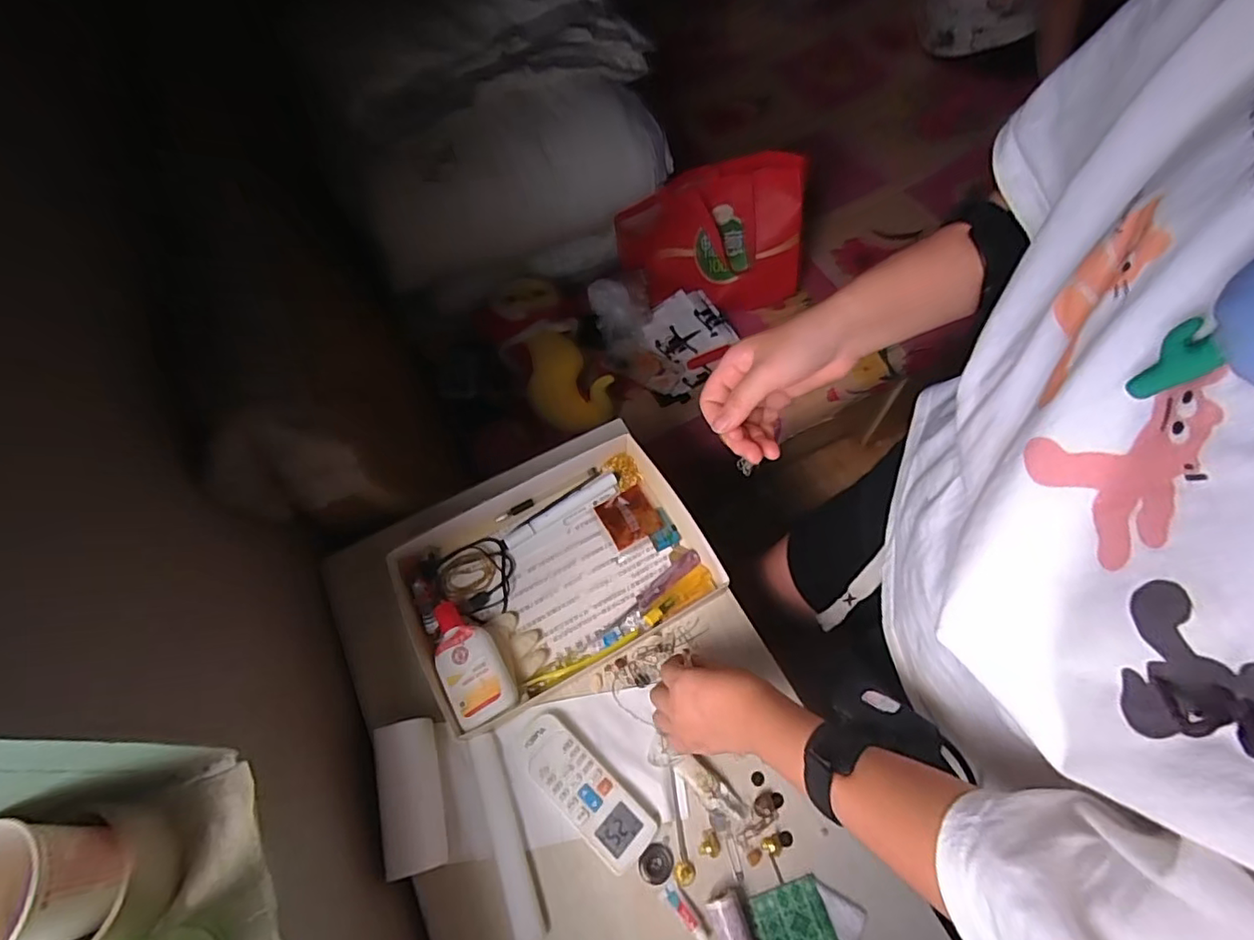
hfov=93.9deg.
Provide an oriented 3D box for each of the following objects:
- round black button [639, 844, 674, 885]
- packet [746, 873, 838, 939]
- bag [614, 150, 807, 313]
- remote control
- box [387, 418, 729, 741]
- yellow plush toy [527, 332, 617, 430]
[{"bbox_3d":[0.026,0.353,0.526,0.031,0.010,0.031,-1,63,3],"label":"round black button"},{"bbox_3d":[0.140,0.388,0.501,0.065,0.008,0.057,-15,63,-4],"label":"packet"},{"bbox_3d":[0.156,-0.442,1.112,0.336,0.209,0.165,-8,62,-1],"label":"bag"},{"bbox_3d":[-0.041,0.297,0.552,0.057,0.012,0.147,-42,68,-17],"label":"remote control"},{"bbox_3d":[-0.084,0.098,0.645,0.312,0.038,0.246,-28,65,-11],"label":"box"},{"bbox_3d":[-0.113,-0.153,1.028,0.120,0.083,0.169,-33,66,-13],"label":"yellow plush toy"}]

